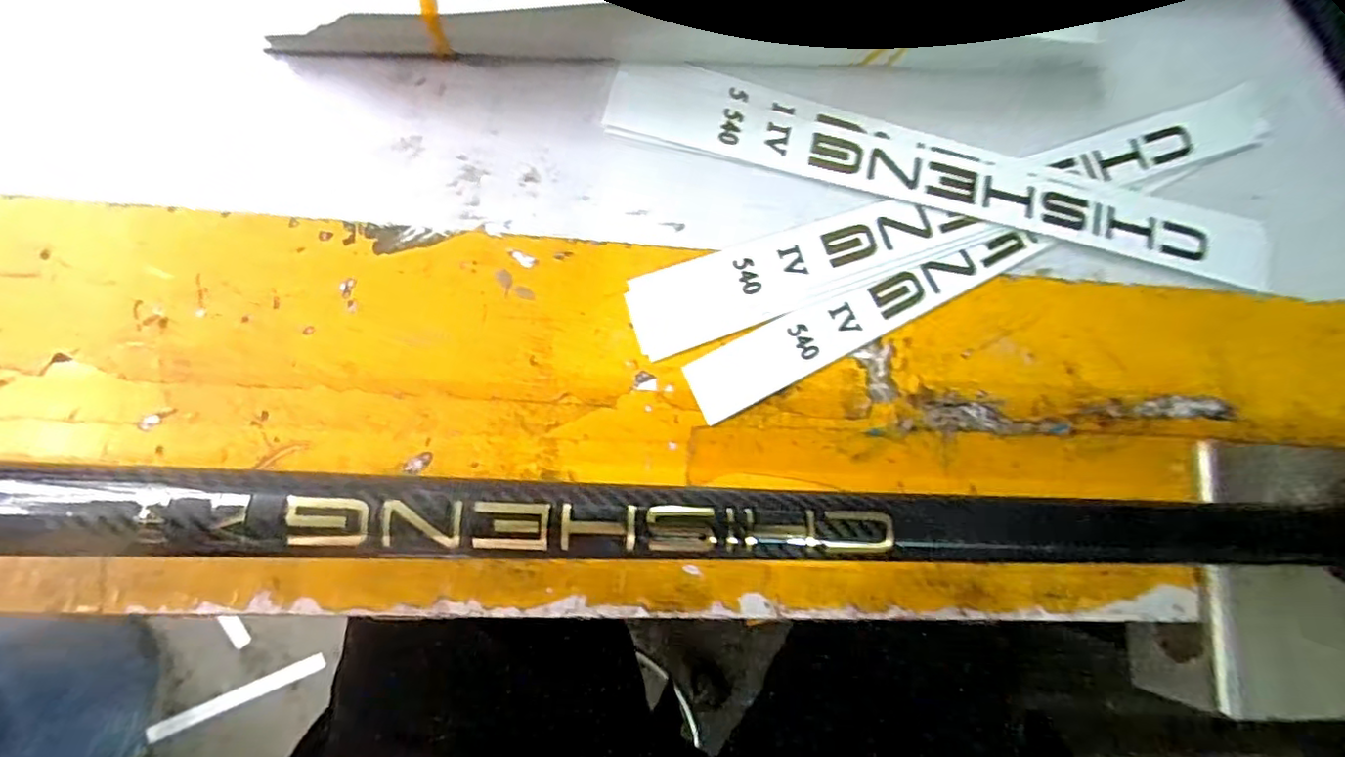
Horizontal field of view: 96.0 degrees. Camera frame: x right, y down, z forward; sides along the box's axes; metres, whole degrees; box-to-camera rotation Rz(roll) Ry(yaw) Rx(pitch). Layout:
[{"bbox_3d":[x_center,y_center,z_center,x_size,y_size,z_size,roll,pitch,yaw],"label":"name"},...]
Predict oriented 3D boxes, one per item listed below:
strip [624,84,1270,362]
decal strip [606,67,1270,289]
[{"bbox_3d":[0.100,-0.056,0.201,0.235,0.004,0.025,-19,86,-7],"label":"strip"},{"bbox_3d":[0.093,-0.069,0.201,0.226,0.004,0.026,13,83,-4],"label":"decal strip"}]

